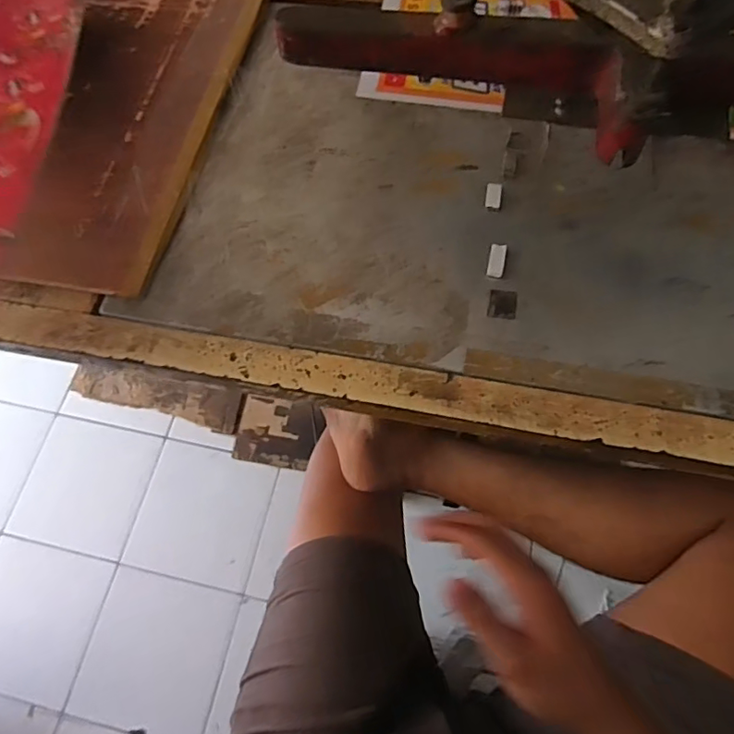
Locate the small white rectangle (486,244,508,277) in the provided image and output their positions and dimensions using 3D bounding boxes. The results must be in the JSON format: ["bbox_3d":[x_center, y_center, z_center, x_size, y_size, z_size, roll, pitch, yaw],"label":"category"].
[{"bbox_3d":[0.107,-0.088,0.441,0.013,0.005,0.029,11,70,7],"label":"small white rectangle"}]

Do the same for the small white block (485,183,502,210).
[{"bbox_3d":[0.110,-0.148,0.465,0.013,0.005,0.024,9,70,6],"label":"small white block"}]

